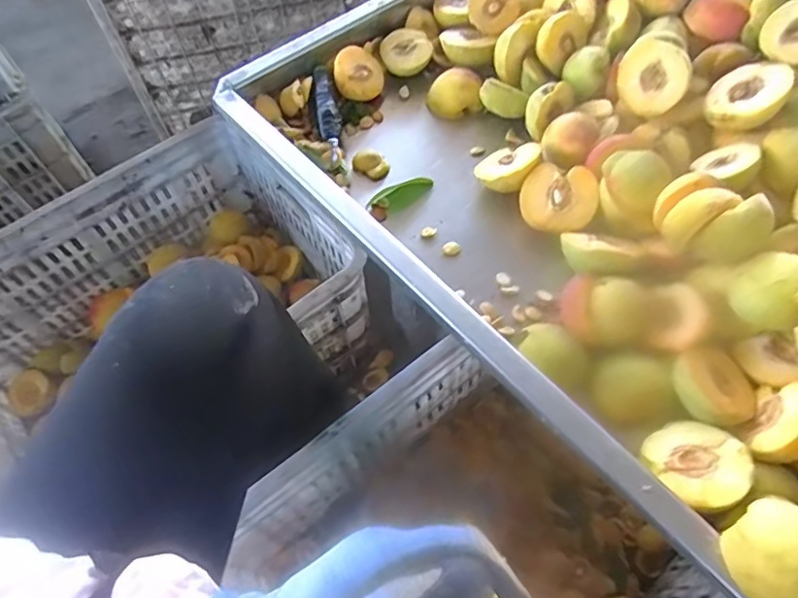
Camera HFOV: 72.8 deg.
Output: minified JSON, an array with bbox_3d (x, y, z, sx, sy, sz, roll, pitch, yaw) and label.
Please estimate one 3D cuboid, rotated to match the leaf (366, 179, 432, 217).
[{"bbox_3d":[0.002,-0.103,0.531,0.068,0.007,0.026,-32,63,-17],"label":"leaf"}]

